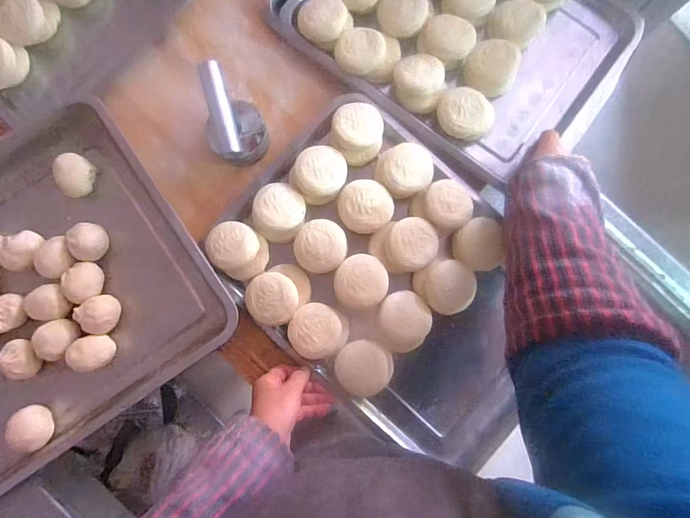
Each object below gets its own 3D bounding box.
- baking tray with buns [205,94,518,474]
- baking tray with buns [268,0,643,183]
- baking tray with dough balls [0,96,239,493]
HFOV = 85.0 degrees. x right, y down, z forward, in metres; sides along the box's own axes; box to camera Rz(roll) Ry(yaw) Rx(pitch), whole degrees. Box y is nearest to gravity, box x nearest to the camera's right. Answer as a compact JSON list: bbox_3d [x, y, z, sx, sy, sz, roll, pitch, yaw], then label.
[{"bbox_3d":[0.065,0.021,0.511,0.427,0.055,0.327,39,88,2],"label":"baking tray with buns"},{"bbox_3d":[0.163,-0.339,0.539,0.473,0.057,0.320,32,88,2],"label":"baking tray with buns"},{"bbox_3d":[-0.472,0.081,0.495,0.574,0.049,0.398,-35,87,-3],"label":"baking tray with dough balls"}]

